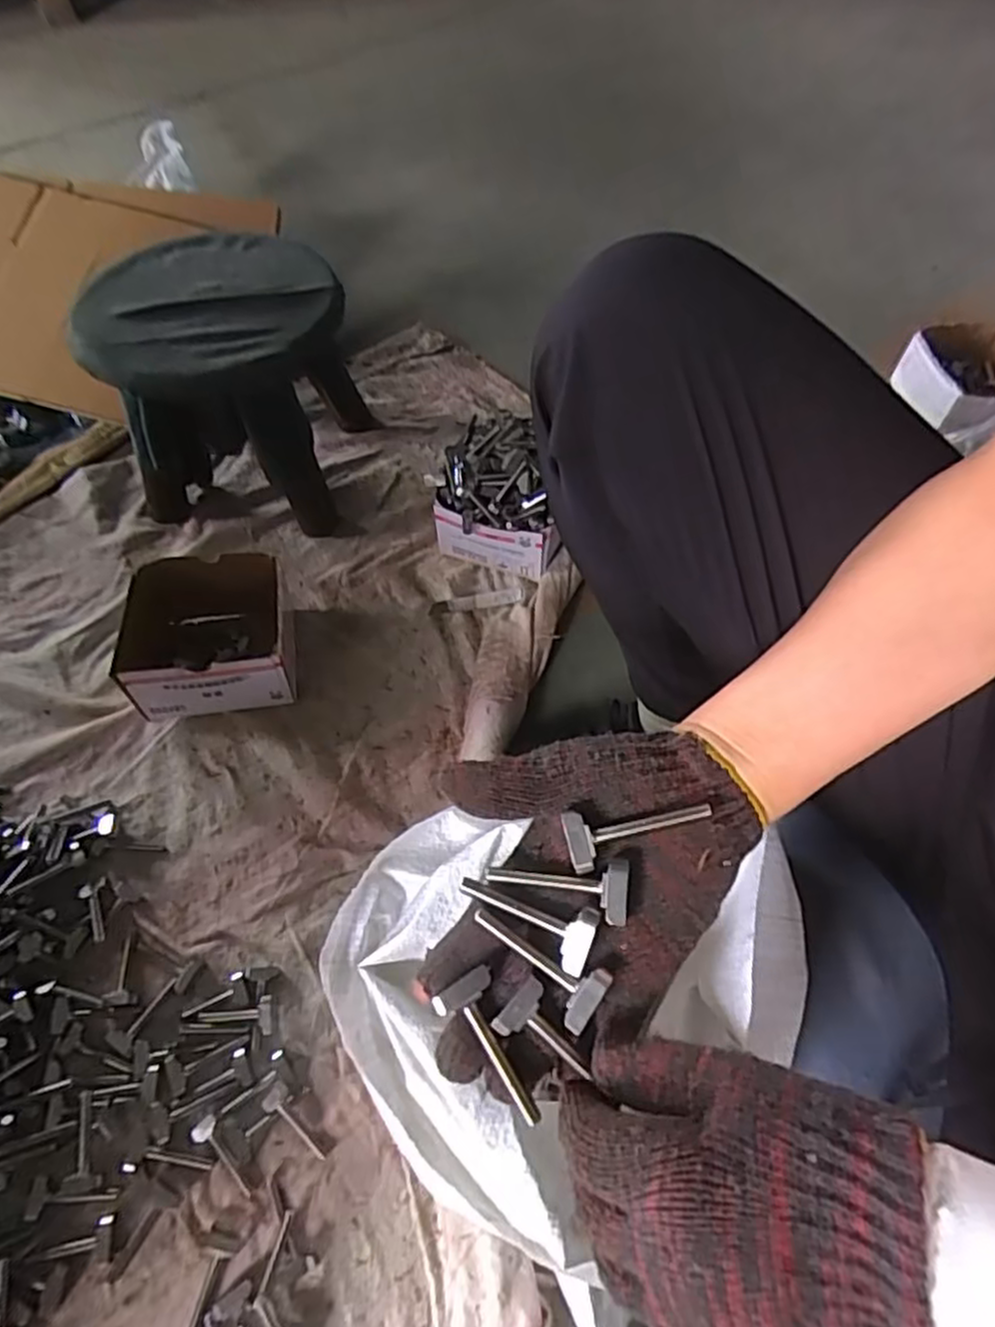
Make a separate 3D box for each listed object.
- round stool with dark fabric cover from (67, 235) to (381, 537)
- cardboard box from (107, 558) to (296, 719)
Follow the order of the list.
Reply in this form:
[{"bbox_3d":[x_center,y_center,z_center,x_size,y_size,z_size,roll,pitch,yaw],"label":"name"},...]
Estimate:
[{"bbox_3d":[-0.288,-0.308,0.801,0.228,0.225,0.236,-1,58,2],"label":"round stool with dark fabric cover"},{"bbox_3d":[-0.279,-0.028,0.702,0.142,0.088,0.133,-8,58,-3],"label":"cardboard box"}]

